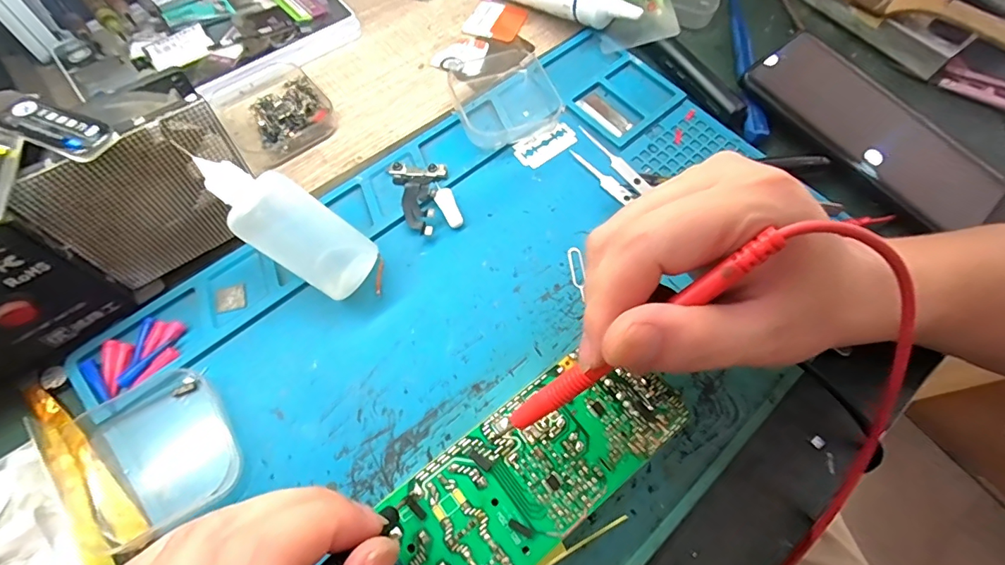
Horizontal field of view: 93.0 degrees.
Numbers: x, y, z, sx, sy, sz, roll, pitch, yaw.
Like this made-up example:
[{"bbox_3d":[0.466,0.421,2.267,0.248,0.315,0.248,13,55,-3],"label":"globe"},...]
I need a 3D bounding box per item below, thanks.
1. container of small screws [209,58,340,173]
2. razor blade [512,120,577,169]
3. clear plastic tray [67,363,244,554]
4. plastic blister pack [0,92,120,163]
[{"bbox_3d":[-0.145,-0.112,0.298,0.062,0.016,0.067,-32,71,-16],"label":"container of small screws"},{"bbox_3d":[0.028,-0.088,0.304,0.041,0.004,0.022,-32,66,-12],"label":"razor blade"},{"bbox_3d":[-0.157,0.077,0.216,0.061,0.009,0.066,-30,70,-16],"label":"clear plastic tray"},{"bbox_3d":[-0.182,-0.063,0.185,0.065,0.007,0.019,21,60,11],"label":"plastic blister pack"}]

